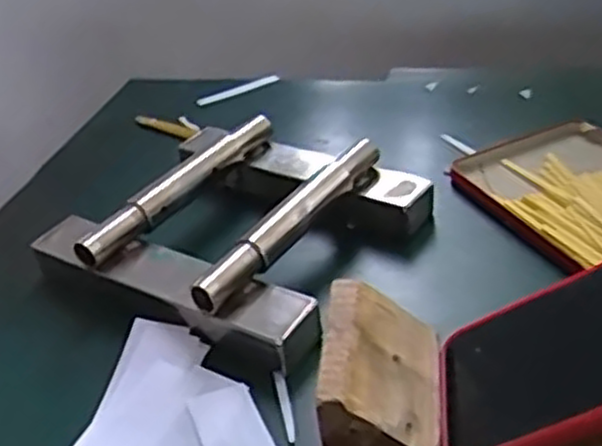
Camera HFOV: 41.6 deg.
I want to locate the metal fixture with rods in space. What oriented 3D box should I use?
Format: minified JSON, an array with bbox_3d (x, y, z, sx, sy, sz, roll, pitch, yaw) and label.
[{"bbox_3d":[-0.042,-0.004,0.518,0.199,0.049,0.190,18,41,33],"label":"metal fixture with rods"}]

